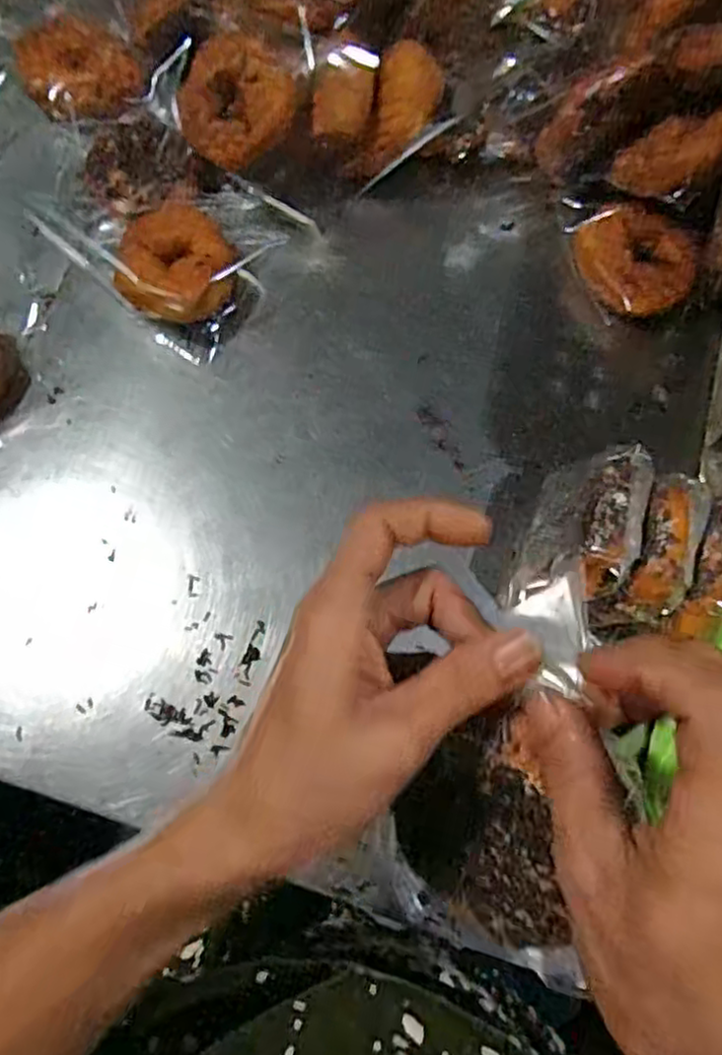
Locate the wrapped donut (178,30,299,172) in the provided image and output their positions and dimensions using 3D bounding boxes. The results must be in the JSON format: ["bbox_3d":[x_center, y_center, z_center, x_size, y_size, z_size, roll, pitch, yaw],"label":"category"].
[{"bbox_3d":[-0.095,-0.322,0.532,0.081,0.025,0.084,4,108,12],"label":"wrapped donut"}]

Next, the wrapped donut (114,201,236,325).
[{"bbox_3d":[-0.138,-0.203,0.534,0.085,0.034,0.094,13,75,4],"label":"wrapped donut"}]

